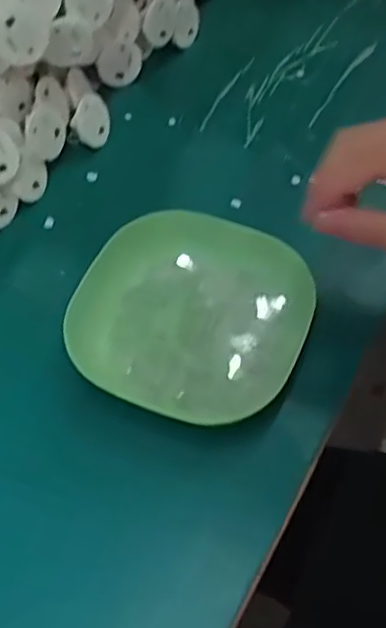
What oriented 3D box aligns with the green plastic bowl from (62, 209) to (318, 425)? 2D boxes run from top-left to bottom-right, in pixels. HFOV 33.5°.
[{"bbox_3d":[-0.003,0.001,0.407,0.141,0.029,0.137,20,60,14],"label":"green plastic bowl"}]

